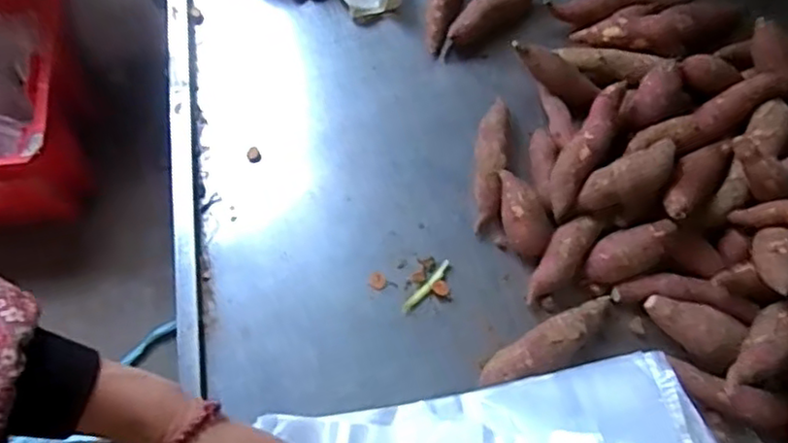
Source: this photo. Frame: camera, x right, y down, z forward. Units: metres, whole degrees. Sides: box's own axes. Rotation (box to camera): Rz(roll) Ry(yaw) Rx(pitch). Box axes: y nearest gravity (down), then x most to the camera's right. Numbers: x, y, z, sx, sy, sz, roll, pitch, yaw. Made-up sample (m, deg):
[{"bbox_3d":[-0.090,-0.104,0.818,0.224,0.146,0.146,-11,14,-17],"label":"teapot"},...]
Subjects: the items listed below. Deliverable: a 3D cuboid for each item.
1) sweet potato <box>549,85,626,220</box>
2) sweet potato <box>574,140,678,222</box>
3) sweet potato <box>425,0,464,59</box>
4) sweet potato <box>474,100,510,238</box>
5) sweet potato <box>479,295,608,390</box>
[{"bbox_3d":[0.180,-0.071,0.606,0.032,0.029,0.136,32,70,12],"label":"sweet potato"},{"bbox_3d":[0.211,-0.035,0.586,0.096,0.038,0.041,-25,69,-11],"label":"sweet potato"},{"bbox_3d":[0.054,-0.226,0.704,0.037,0.031,0.097,10,67,4],"label":"sweet potato"},{"bbox_3d":[0.092,-0.058,0.630,0.031,0.035,0.132,11,67,4],"label":"sweet potato"},{"bbox_3d":[0.137,0.106,0.565,0.135,0.031,0.037,-29,70,-12],"label":"sweet potato"}]

